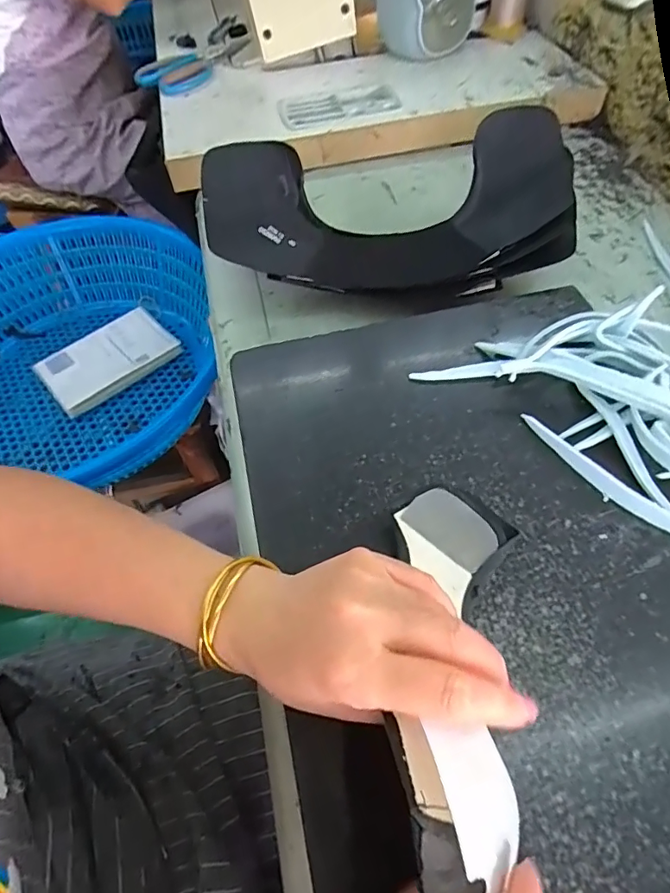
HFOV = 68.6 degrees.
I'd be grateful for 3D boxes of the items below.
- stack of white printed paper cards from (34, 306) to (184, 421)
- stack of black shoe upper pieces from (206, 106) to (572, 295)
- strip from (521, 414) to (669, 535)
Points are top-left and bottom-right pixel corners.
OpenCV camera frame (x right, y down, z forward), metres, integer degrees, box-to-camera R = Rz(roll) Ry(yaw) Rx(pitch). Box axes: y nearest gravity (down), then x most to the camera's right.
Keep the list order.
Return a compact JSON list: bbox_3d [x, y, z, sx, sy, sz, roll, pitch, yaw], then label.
[{"bbox_3d":[-0.367,-0.145,0.795,0.202,0.021,0.137,-35,61,-18],"label":"stack of white printed paper cards"},{"bbox_3d":[0.048,-0.199,0.435,0.311,0.113,0.140,0,56,4],"label":"stack of black shoe upper pieces"},{"bbox_3d":[0.196,0.033,0.303,0.178,0.009,0.028,32,64,22],"label":"strip"}]

